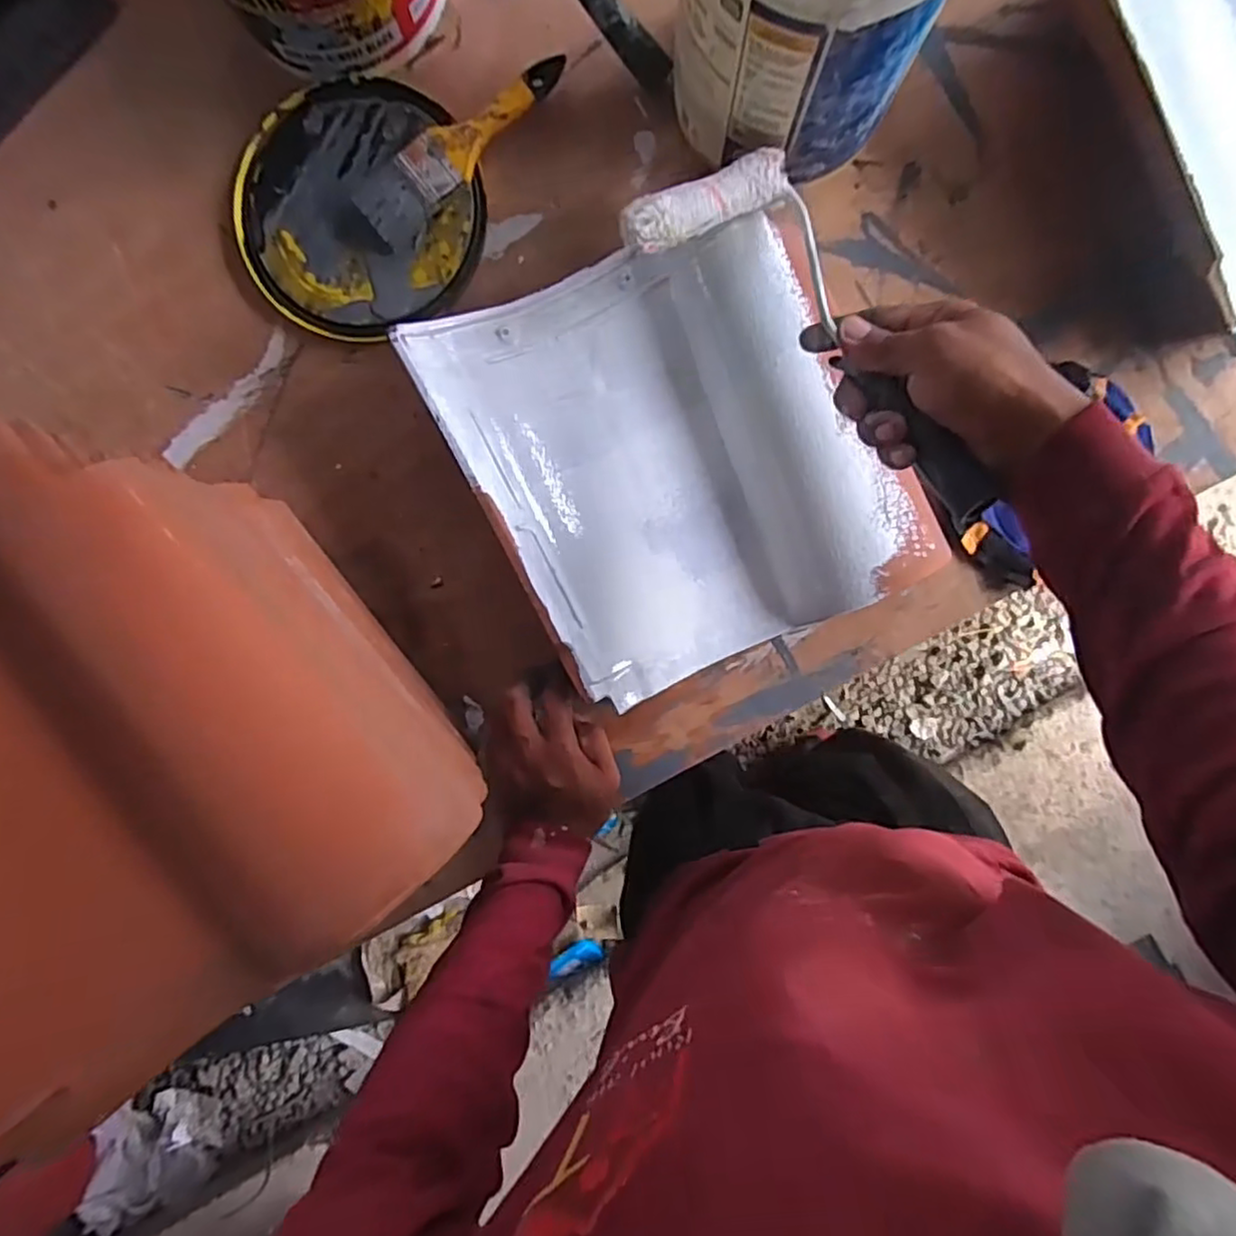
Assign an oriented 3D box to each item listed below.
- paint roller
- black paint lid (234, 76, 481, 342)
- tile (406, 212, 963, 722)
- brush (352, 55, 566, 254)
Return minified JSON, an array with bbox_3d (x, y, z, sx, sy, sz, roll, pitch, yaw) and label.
[{"bbox_3d":[0.118,-0.169,0.417,0.118,0.043,0.282,-29,73,4],"label":"paint roller"},{"bbox_3d":[-0.208,-0.323,0.541,0.184,0.022,0.194,0,94,2],"label":"black paint lid"},{"bbox_3d":[0.049,-0.123,0.506,0.290,0.066,0.313,-26,93,3],"label":"tile"},{"bbox_3d":[-0.123,-0.366,0.529,0.048,0.030,0.187,45,94,-2],"label":"brush"}]

